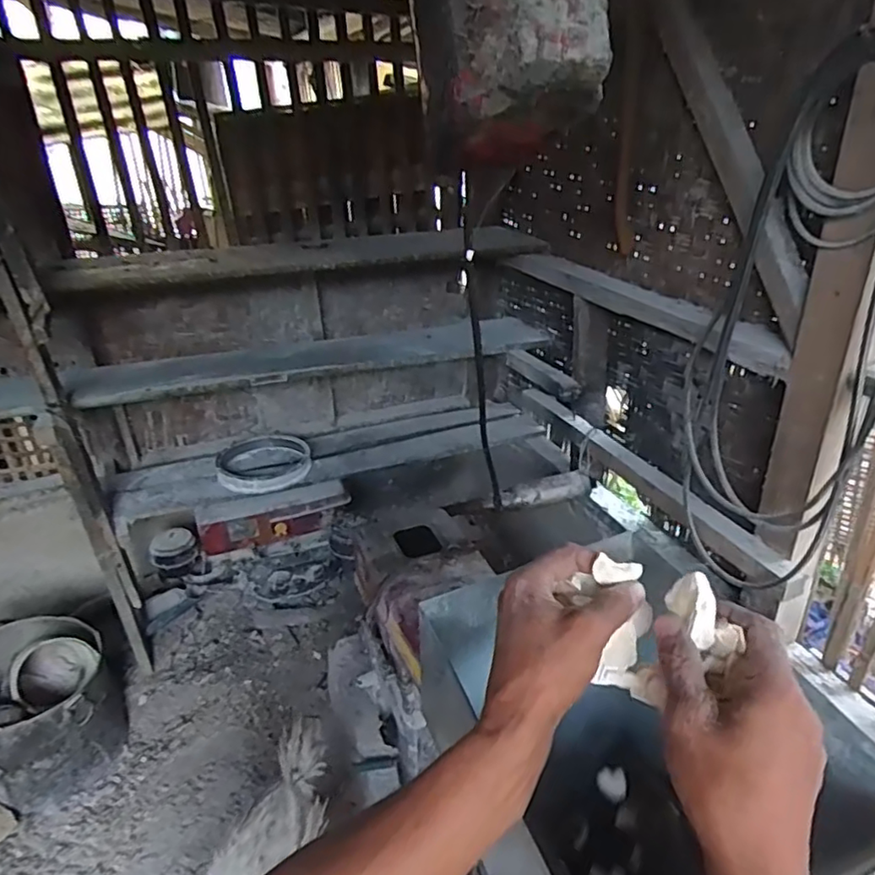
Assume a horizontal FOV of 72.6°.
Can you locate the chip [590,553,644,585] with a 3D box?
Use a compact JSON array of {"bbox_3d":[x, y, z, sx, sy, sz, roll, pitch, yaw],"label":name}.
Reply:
[{"bbox_3d":[0.121,0.090,0.400,0.030,0.017,0.009,14,-3,-12],"label":"chip"}]

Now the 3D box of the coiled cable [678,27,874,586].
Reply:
[{"bbox_3d":[0.595,-0.135,1.034,0.157,0.905,0.358,-24,35,-34],"label":"coiled cable"}]

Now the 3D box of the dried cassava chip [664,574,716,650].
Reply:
[{"bbox_3d":[0.155,0.102,0.361,0.017,0.035,0.033,-11,29,-14],"label":"dried cassava chip"}]

